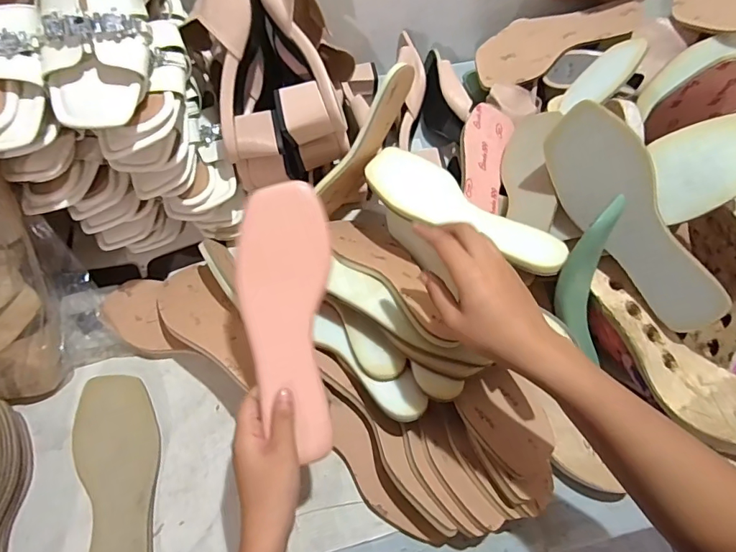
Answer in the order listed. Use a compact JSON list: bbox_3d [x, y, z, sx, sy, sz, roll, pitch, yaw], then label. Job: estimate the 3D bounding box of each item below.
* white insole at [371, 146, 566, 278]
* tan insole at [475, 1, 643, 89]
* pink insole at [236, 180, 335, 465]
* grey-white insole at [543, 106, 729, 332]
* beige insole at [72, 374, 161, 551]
[{"bbox_3d":[0.096,-0.072,0.480,0.233,0.015,0.079,34,71,25],"label":"white insole"},{"bbox_3d":[0.266,-0.336,0.643,0.224,0.029,0.078,-18,67,8],"label":"tan insole"},{"bbox_3d":[-0.069,0.037,0.397,0.078,0.025,0.230,-6,88,-3],"label":"pink insole"},{"bbox_3d":[0.259,-0.051,0.452,0.017,0.084,0.246,-33,93,-51],"label":"grey-white insole"},{"bbox_3d":[-0.258,0.224,0.471,0.081,0.017,0.241,-14,65,-15],"label":"beige insole"}]

